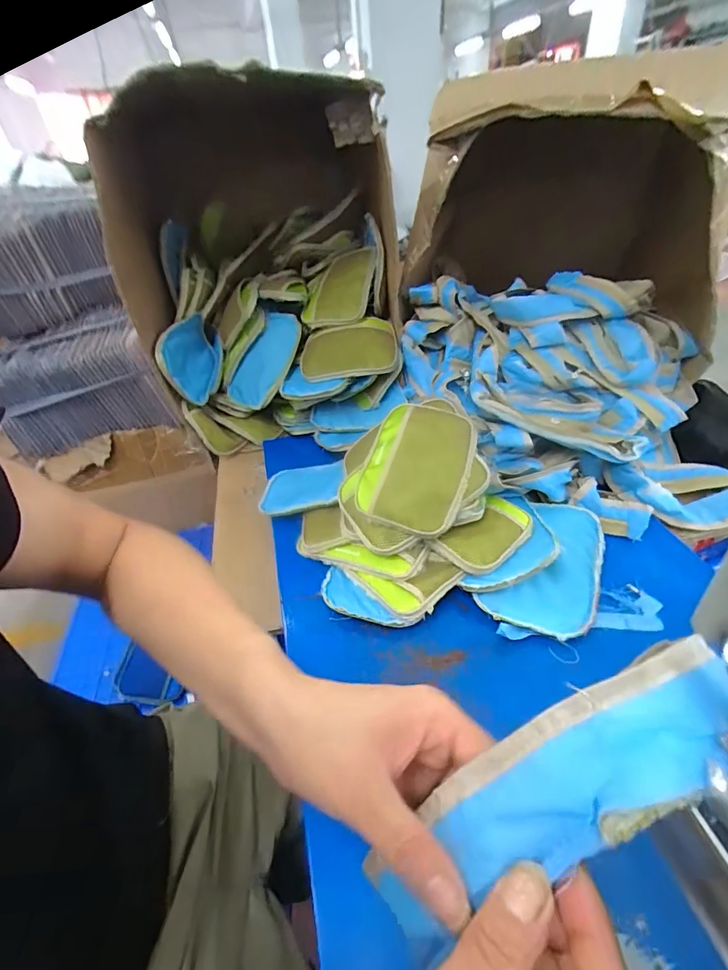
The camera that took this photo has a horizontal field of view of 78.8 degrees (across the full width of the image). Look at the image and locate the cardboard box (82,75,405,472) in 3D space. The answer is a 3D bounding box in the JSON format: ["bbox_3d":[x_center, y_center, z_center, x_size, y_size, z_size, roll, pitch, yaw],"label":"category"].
[{"bbox_3d":[-0.173,-0.432,0.905,0.484,0.491,0.495,-5,39,2],"label":"cardboard box"}]

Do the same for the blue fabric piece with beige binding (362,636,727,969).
[{"bbox_3d":[0.086,0.136,0.197,0.186,0.020,0.050,-34,42,0],"label":"blue fabric piece with beige binding"}]

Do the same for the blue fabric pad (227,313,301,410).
[{"bbox_3d":[-0.198,-0.252,0.896,0.111,0.025,0.201,24,83,21],"label":"blue fabric pad"}]

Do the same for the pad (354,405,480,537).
[{"bbox_3d":[0.070,-0.030,0.599,0.136,0.018,0.187,14,64,20],"label":"pad"}]

